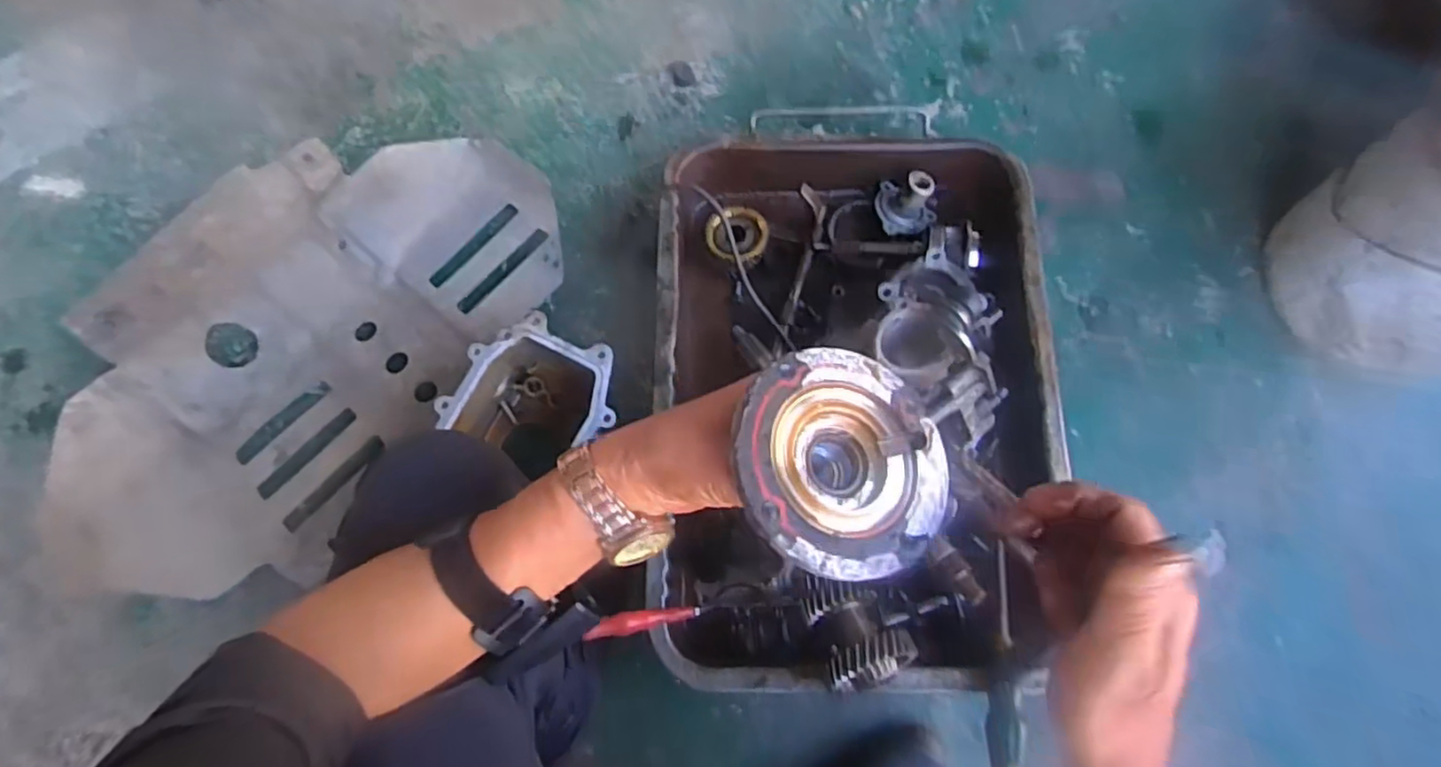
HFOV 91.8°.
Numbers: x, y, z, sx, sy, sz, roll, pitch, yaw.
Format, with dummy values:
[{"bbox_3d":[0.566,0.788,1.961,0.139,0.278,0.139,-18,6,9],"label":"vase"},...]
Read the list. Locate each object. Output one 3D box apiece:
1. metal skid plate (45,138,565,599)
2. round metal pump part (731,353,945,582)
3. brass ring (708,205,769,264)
[{"bbox_3d":[-0.514,-0.052,0.861,0.387,0.097,0.695,32,76,10],"label":"metal skid plate"},{"bbox_3d":[0.054,0.044,0.357,0.109,0.045,0.109,7,66,-17],"label":"round metal pump part"},{"bbox_3d":[0.021,-0.190,0.886,0.076,0.021,0.068,4,92,-18],"label":"brass ring"}]

